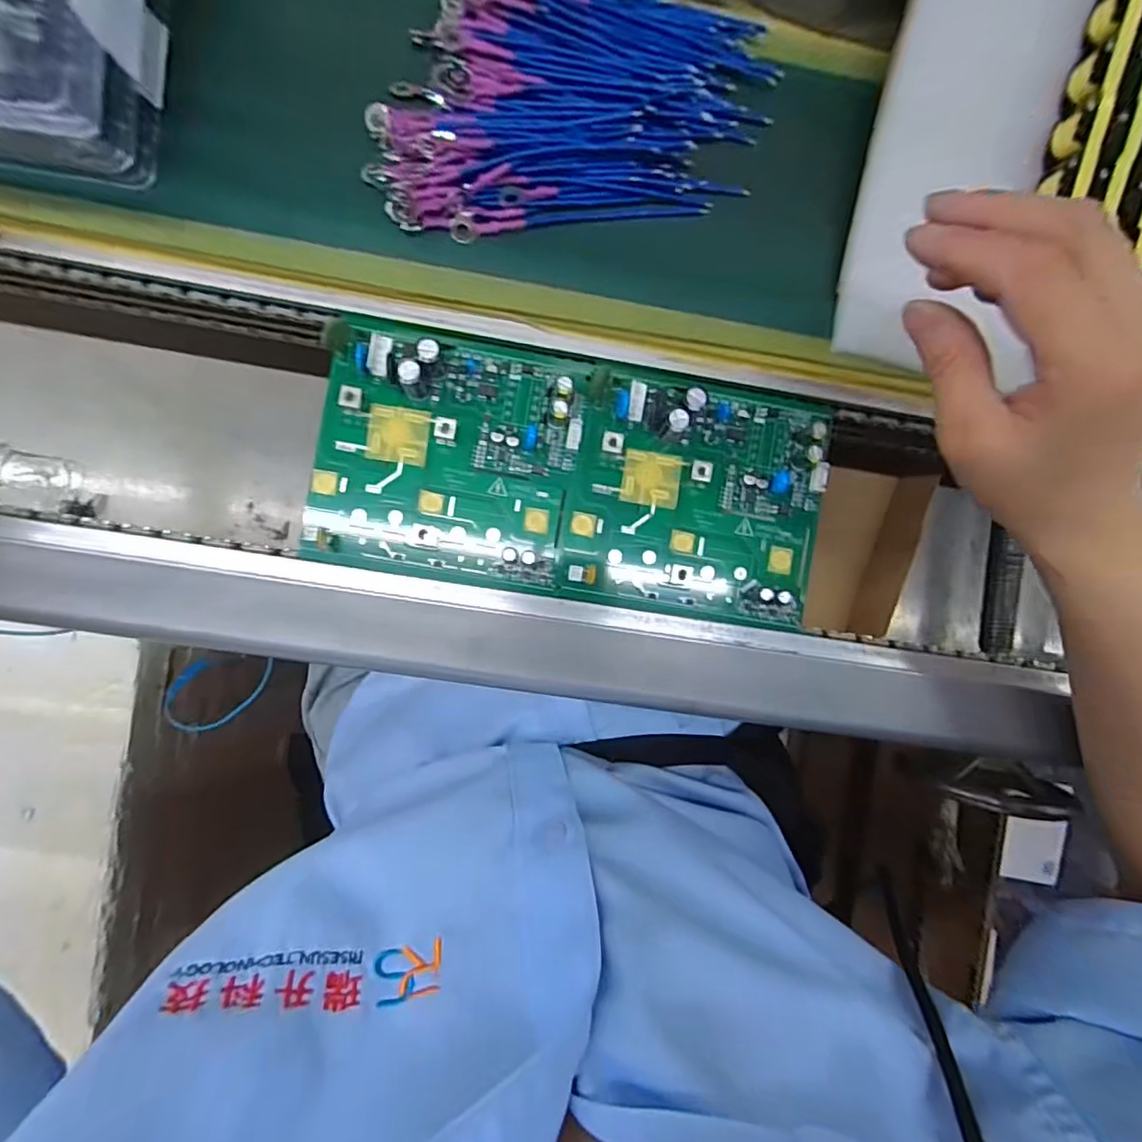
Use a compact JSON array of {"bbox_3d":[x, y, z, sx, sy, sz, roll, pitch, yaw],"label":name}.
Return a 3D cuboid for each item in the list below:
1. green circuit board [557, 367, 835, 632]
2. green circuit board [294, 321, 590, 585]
[{"bbox_3d":[0.066,-0.038,0.284,0.132,0.022,0.118,8,89,-4],"label":"green circuit board"},{"bbox_3d":[-0.062,-0.058,0.275,0.127,0.021,0.118,8,89,-4],"label":"green circuit board"}]

